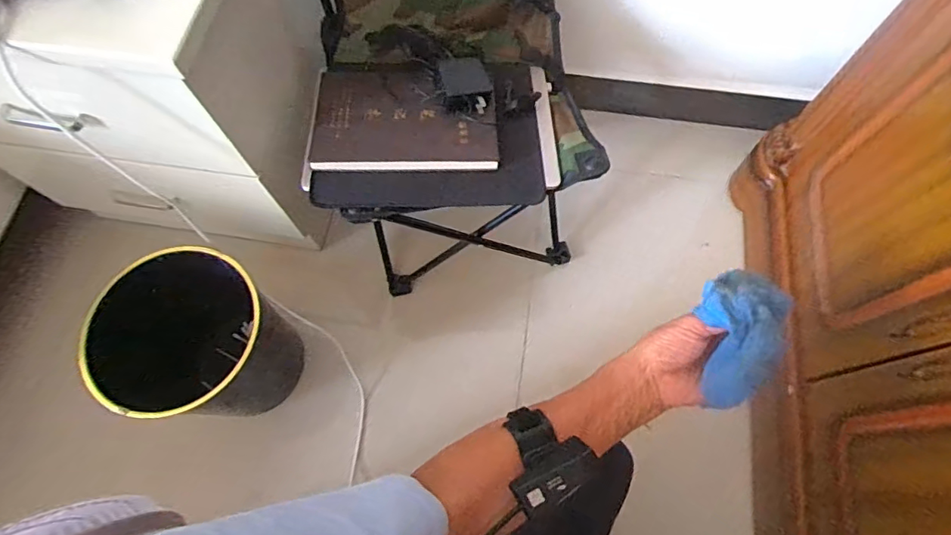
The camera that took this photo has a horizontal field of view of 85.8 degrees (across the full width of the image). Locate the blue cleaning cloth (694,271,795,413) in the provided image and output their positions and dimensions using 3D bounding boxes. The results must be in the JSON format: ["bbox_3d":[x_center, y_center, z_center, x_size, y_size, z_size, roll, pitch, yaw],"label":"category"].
[{"bbox_3d":[0.239,0.061,0.461,0.075,0.050,0.122,15,70,7],"label":"blue cleaning cloth"}]

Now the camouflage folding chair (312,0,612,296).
[{"bbox_3d":[-0.037,-0.233,0.730,0.359,0.546,0.353,-9,69,-2],"label":"camouflage folding chair"}]

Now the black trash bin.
[{"bbox_3d":[-0.397,0.123,0.785,0.222,0.268,0.223,-1,69,2],"label":"black trash bin"}]

